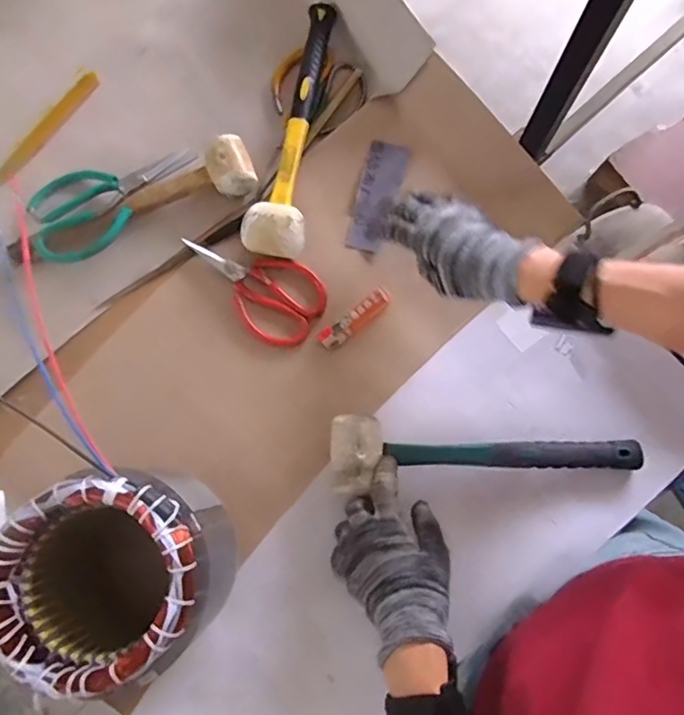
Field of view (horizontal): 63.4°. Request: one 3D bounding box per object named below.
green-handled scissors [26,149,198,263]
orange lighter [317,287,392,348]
[{"bbox_3d":[-0.240,-0.173,0.582,0.178,0.032,0.105,-29,80,-5],"label":"green-handled scissors"},{"bbox_3d":[0.014,-0.040,0.567,0.085,0.014,0.021,-38,81,-7],"label":"orange lighter"}]

